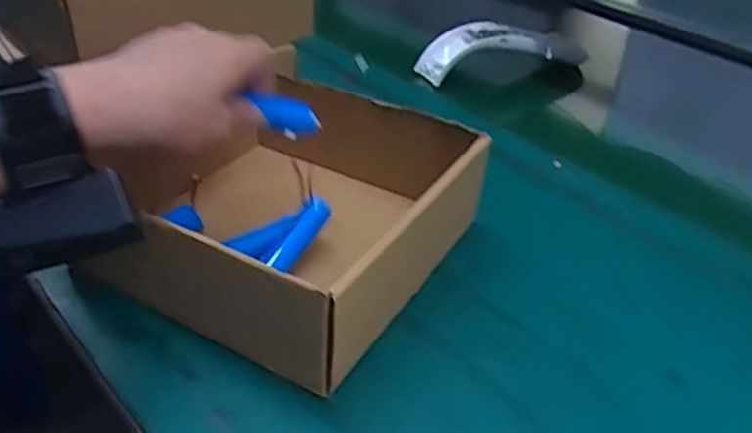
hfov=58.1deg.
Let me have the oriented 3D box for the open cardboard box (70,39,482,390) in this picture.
[{"bbox_3d":[-0.058,-0.011,0.438,0.207,0.081,0.199,22,40,23],"label":"open cardboard box"}]

